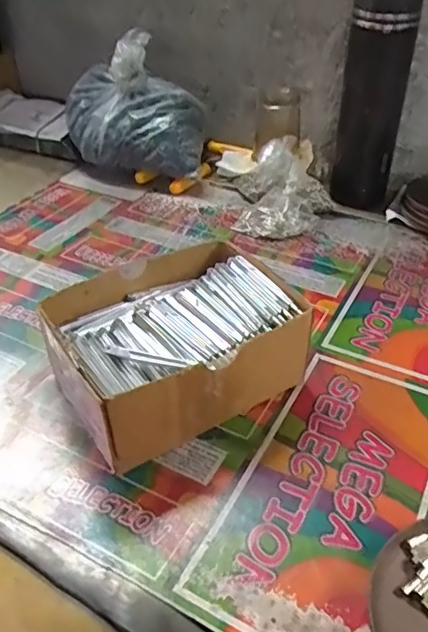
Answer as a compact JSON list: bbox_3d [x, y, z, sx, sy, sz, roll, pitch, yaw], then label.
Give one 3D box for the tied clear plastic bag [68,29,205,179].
[{"bbox_3d":[-0.097,-0.243,0.671,0.178,0.142,0.098,11,40,13],"label":"tied clear plastic bag"}]

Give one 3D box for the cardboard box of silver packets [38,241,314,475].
[{"bbox_3d":[-0.028,0.020,0.404,0.157,0.070,0.124,-23,45,-27],"label":"cardboard box of silver packets"}]

